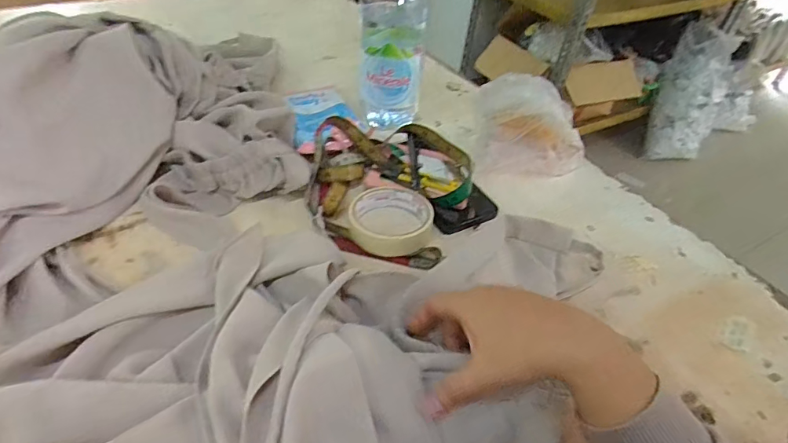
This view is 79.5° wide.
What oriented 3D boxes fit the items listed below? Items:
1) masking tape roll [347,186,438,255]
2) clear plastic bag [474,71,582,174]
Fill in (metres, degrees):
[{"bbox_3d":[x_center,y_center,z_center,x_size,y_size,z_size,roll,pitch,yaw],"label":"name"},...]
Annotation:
[{"bbox_3d":[-0.003,-0.004,0.502,0.088,0.020,0.091,4,42,-3],"label":"masking tape roll"},{"bbox_3d":[0.169,-0.113,0.584,0.142,0.121,0.056,12,43,6],"label":"clear plastic bag"}]

